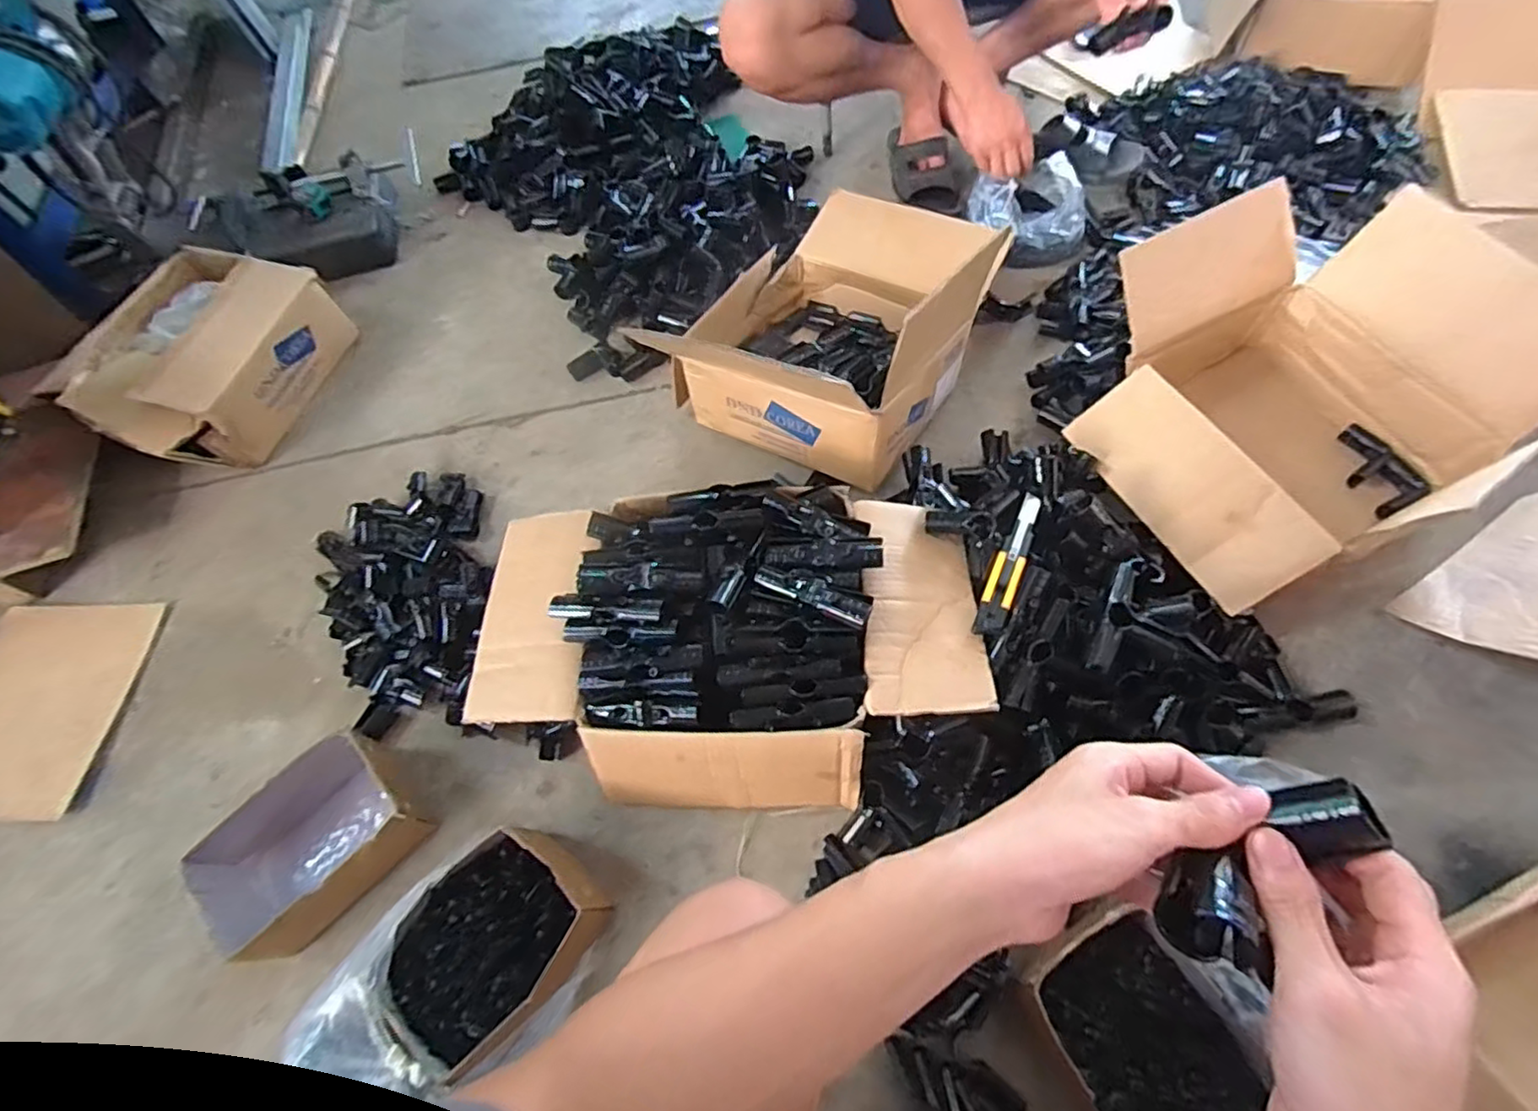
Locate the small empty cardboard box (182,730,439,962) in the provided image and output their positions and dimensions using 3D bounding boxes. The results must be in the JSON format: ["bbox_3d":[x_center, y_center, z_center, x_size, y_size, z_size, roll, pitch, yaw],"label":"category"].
[{"bbox_3d":[-0.514,0.332,0.759,0.153,0.103,0.216,38,72,22],"label":"small empty cardboard box"}]

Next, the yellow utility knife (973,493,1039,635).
[{"bbox_3d":[0.280,0.006,0.768,0.032,0.011,0.192,23,67,17],"label":"yellow utility knife"}]

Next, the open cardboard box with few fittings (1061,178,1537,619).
[{"bbox_3d":[0.651,-0.195,0.853,0.480,0.270,0.414,-25,62,-9],"label":"open cardboard box with few fittings"}]

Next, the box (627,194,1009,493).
[{"bbox_3d":[0.116,-0.376,0.961,0.348,0.231,0.463,28,69,19],"label":"box"}]

